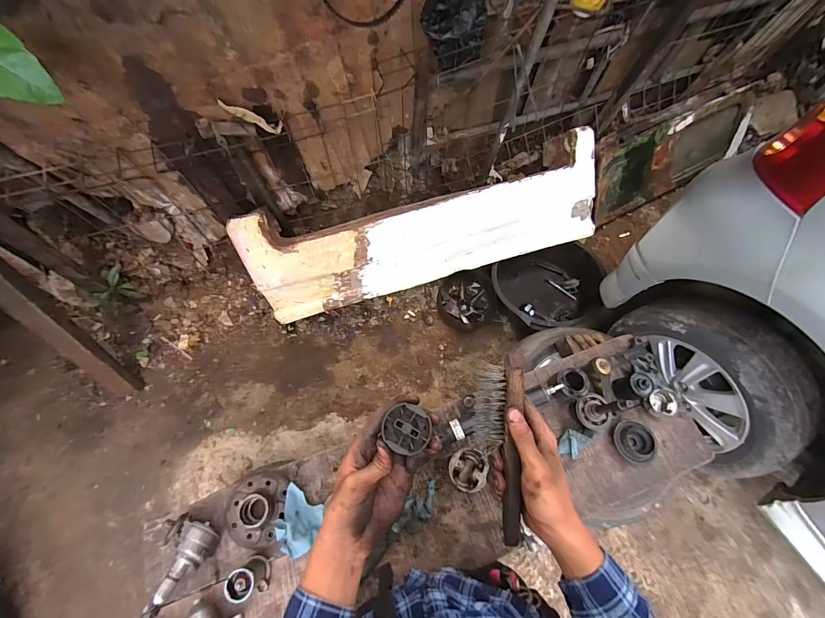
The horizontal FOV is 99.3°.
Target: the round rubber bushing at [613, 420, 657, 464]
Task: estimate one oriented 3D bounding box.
[{"bbox_3d":[0.535,0.320,0.839,0.099,0.050,0.094,0,61,0],"label":"round rubber bushing"}]

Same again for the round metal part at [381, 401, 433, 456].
[{"bbox_3d":[-0.005,0.117,0.338,0.041,0.014,0.040,-4,62,-2],"label":"round metal part"}]

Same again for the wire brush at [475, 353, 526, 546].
[{"bbox_3d":[0.092,0.147,0.362,0.047,0.029,0.198,-4,92,-2],"label":"wire brush"}]

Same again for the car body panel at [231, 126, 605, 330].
[{"bbox_3d":[0.071,-0.302,1.354,1.387,0.447,0.130,-15,36,-8],"label":"car body panel"}]

